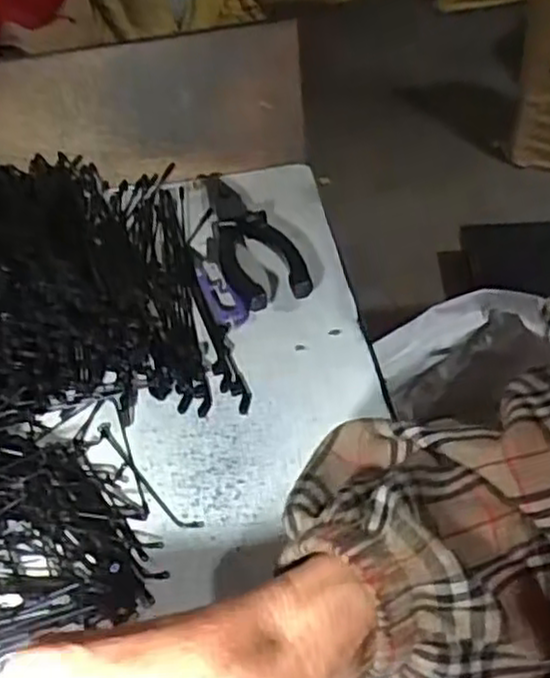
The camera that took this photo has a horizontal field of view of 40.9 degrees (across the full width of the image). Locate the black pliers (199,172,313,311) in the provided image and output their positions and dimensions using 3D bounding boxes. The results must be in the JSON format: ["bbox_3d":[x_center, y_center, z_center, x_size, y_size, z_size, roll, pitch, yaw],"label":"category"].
[{"bbox_3d":[-0.024,-0.081,0.519,0.048,0.019,0.198,-14,43,-10],"label":"black pliers"}]

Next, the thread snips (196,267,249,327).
[{"bbox_3d":[-0.036,-0.029,0.469,0.018,0.010,0.068,-18,43,-14],"label":"thread snips"}]

